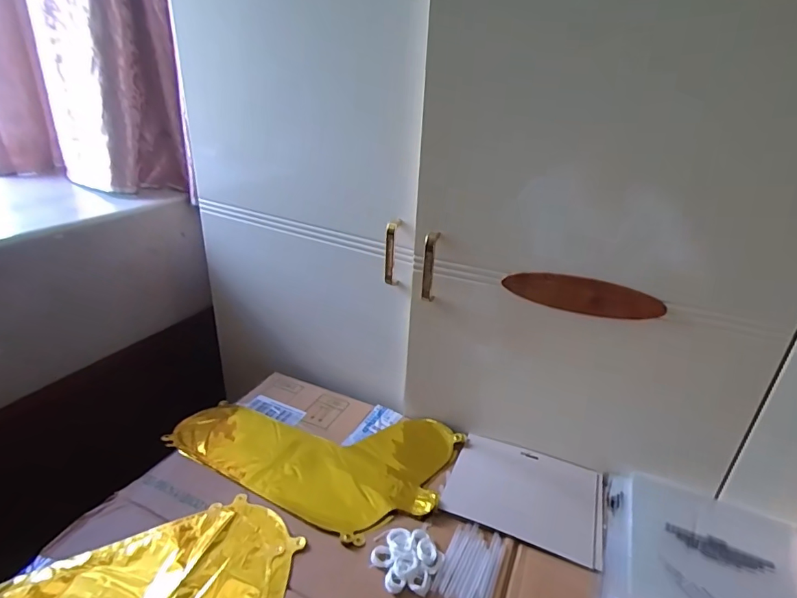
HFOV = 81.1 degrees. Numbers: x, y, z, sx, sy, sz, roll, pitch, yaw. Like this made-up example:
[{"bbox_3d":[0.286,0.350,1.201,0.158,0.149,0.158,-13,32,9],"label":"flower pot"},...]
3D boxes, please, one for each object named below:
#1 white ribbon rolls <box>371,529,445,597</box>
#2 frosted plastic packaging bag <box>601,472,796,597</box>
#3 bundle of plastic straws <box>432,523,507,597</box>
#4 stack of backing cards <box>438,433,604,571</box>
[{"bbox_3d":[0.011,0.298,0.537,0.073,0.011,0.076,2,26,-1],"label":"white ribbon rolls"},{"bbox_3d":[0.366,0.316,0.547,0.228,0.025,0.219,15,28,22],"label":"frosted plastic packaging bag"},{"bbox_3d":[0.085,0.308,0.538,0.062,0.006,0.108,14,28,21],"label":"bundle of plastic straws"},{"bbox_3d":[0.176,0.263,0.644,0.198,0.005,0.163,13,28,19],"label":"stack of backing cards"}]

